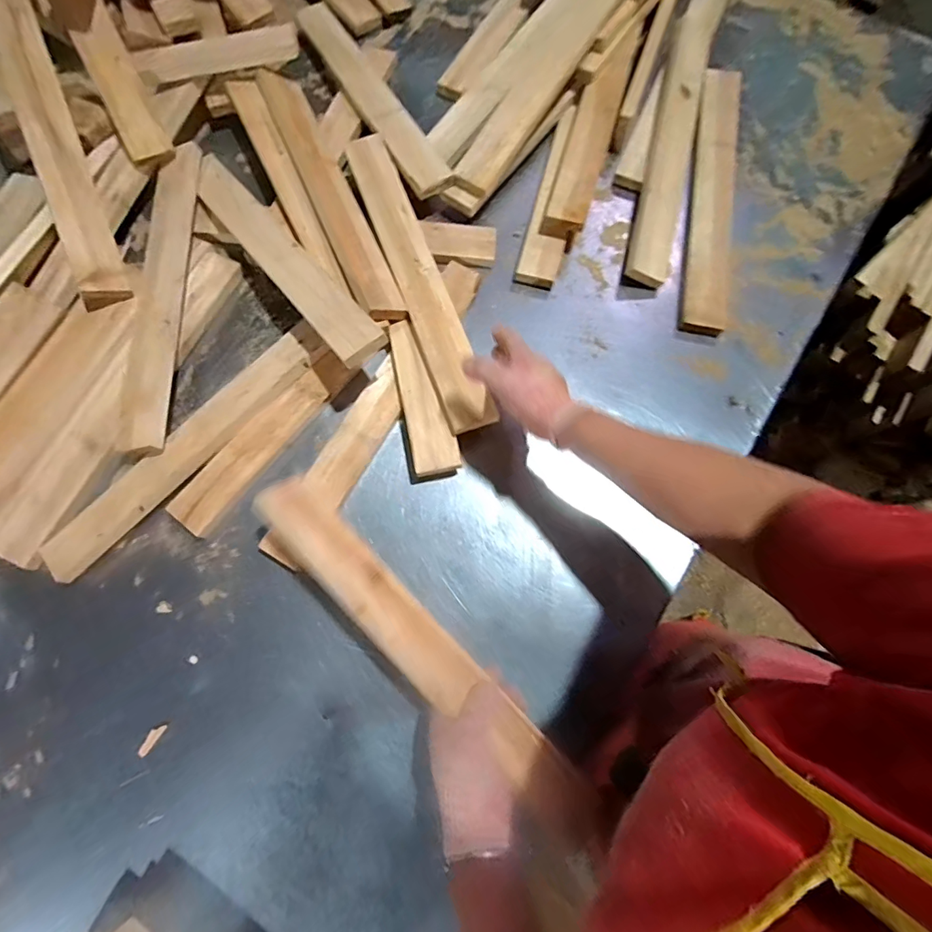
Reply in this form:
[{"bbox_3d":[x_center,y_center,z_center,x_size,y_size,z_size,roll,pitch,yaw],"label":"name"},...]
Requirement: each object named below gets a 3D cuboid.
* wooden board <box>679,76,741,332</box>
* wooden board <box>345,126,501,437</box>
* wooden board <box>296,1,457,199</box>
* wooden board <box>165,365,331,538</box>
[{"bbox_3d":[0.401,-0.445,0.730,0.070,0.022,0.520,11,75,2],"label":"wooden board"},{"bbox_3d":[-0.074,-0.280,0.640,0.063,0.023,0.501,-19,75,-6],"label":"wooden board"},{"bbox_3d":[-0.160,-0.618,0.732,0.066,0.016,0.469,-29,77,-8],"label":"wooden board"},{"bbox_3d":[-0.283,-0.023,0.600,0.056,0.020,0.247,39,80,-5],"label":"wooden board"}]

